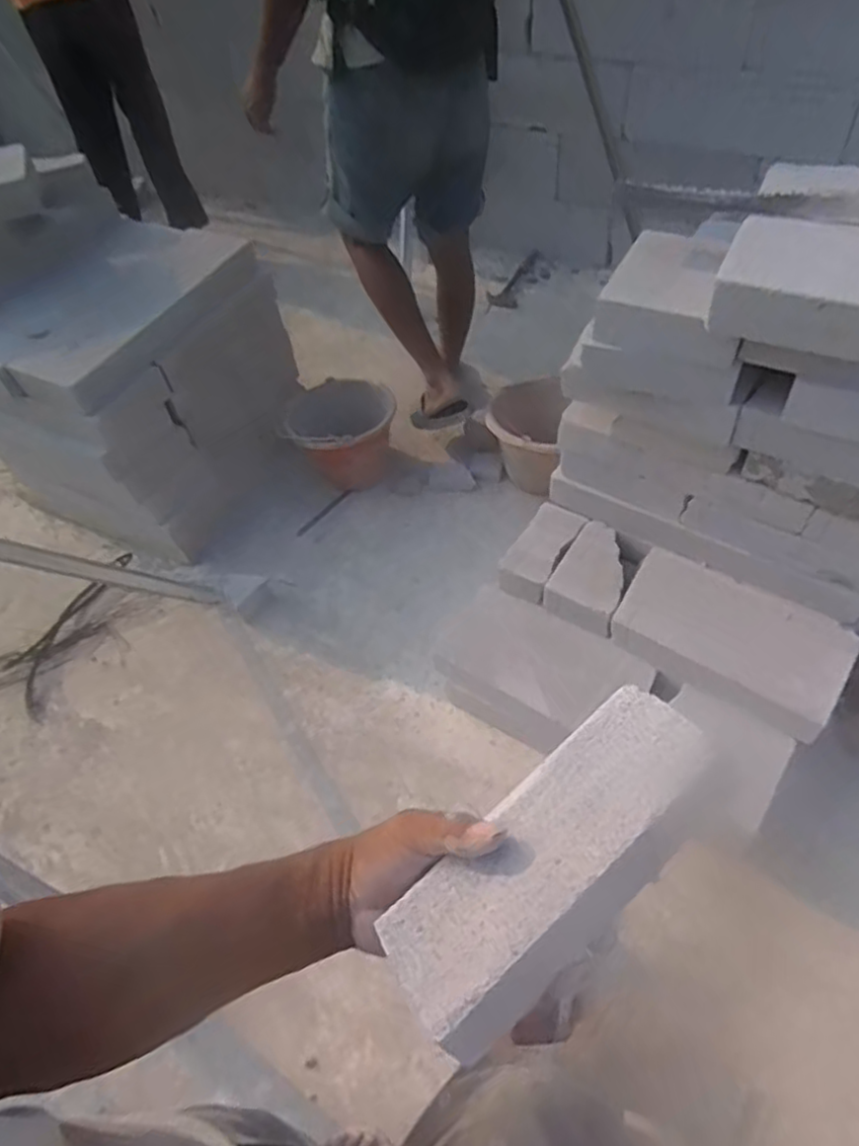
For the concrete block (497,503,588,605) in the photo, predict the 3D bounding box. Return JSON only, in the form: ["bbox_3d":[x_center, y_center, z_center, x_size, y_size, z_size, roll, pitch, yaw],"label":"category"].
[{"bbox_3d":[0.225,-0.045,1.402,0.106,0.070,0.217,27,60,23],"label":"concrete block"}]

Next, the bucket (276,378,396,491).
[{"bbox_3d":[-0.220,-0.355,1.765,0.269,0.188,0.215,-2,53,4],"label":"bucket"}]

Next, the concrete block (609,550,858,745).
[{"bbox_3d":[0.536,0.113,1.252,0.380,0.072,0.207,31,62,26],"label":"concrete block"}]

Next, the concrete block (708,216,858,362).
[{"bbox_3d":[0.484,-0.368,0.905,0.194,0.092,0.169,21,58,20],"label":"concrete block"}]

